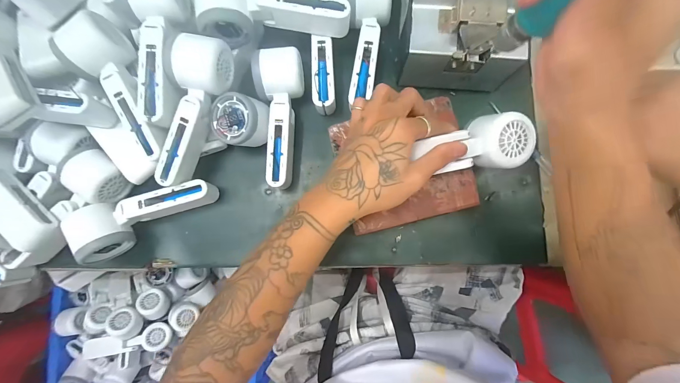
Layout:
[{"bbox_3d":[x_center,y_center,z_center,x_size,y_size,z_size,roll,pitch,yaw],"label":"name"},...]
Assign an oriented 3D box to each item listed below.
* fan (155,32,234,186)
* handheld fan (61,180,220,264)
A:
[{"bbox_3d":[-0.168,-0.088,0.331,0.054,0.050,0.164,19,99,5],"label":"fan"},{"bbox_3d":[-0.229,0.035,0.347,0.165,0.053,0.065,-14,83,1],"label":"handheld fan"}]

